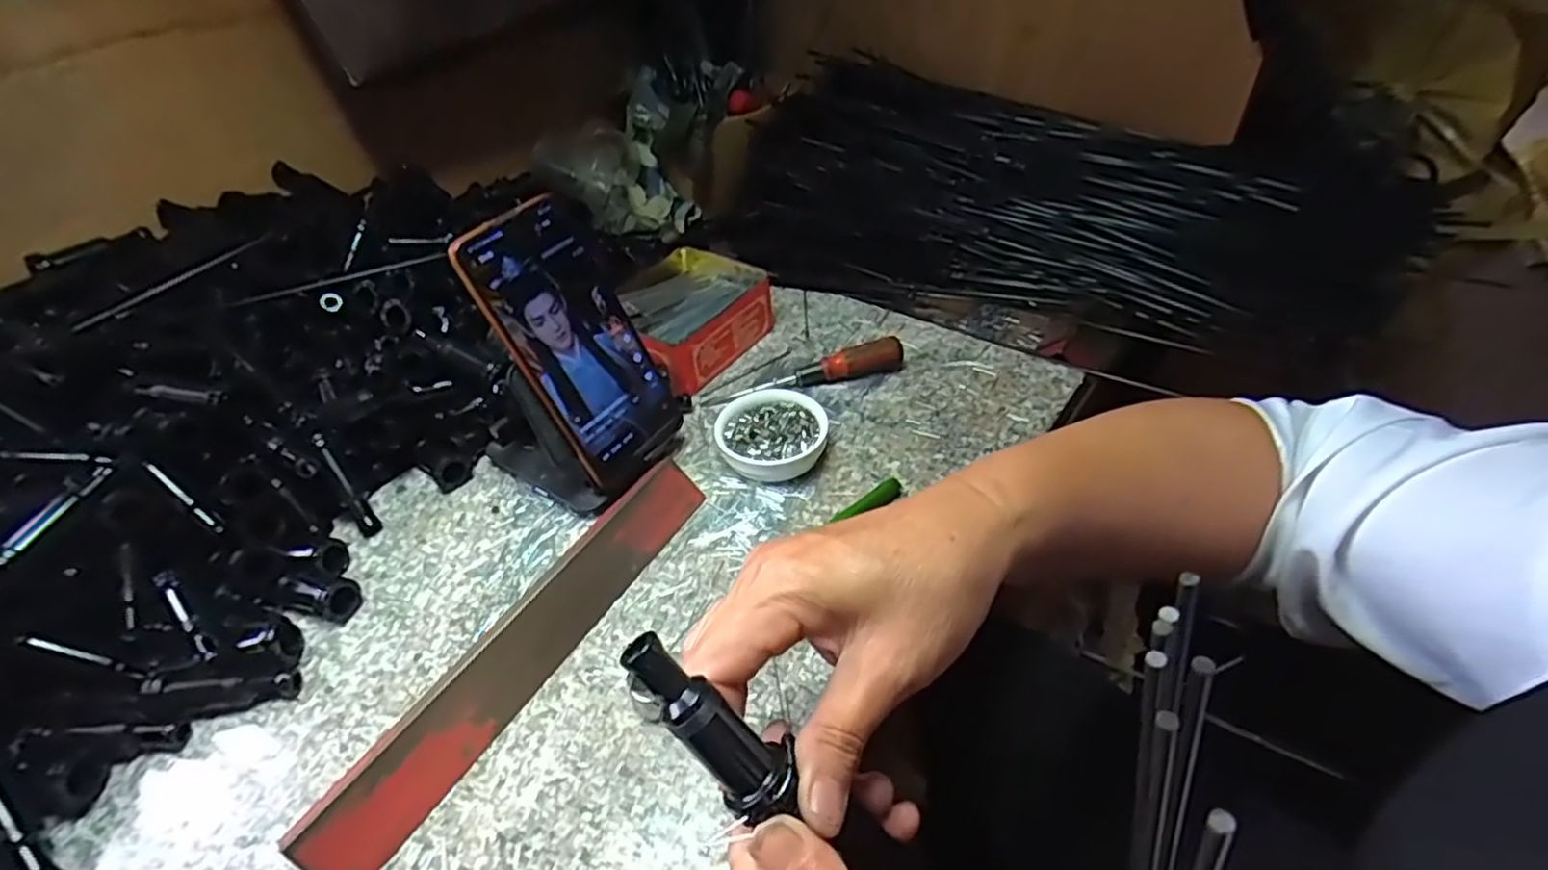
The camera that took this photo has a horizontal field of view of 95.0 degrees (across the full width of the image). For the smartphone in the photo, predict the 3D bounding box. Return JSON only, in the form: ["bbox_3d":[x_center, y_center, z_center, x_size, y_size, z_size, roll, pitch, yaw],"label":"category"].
[{"bbox_3d":[-0.114,-0.054,0.422,0.009,0.164,0.078,-1,35,44],"label":"smartphone"}]

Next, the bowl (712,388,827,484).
[{"bbox_3d":[-0.002,0.002,0.469,0.071,0.028,0.072,-2,42,2],"label":"bowl"}]

